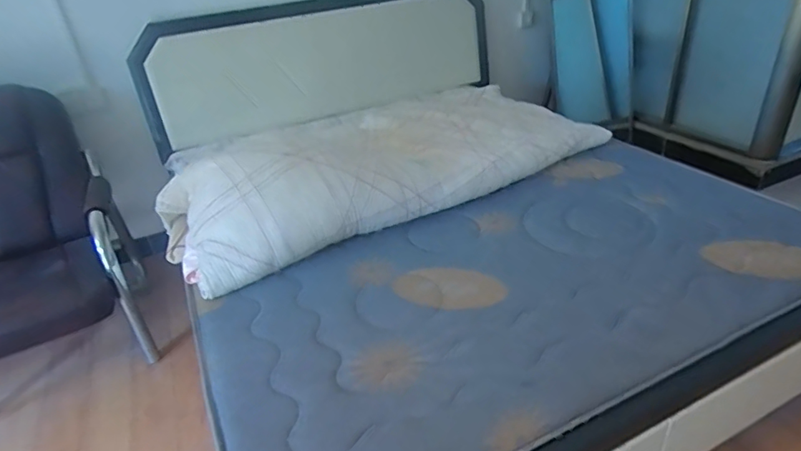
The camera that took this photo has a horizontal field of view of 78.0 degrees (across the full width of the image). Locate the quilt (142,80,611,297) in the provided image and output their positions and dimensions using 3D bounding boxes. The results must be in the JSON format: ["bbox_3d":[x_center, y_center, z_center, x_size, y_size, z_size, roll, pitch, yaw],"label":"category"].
[{"bbox_3d":[0.034,-0.264,1.760,1.660,0.291,0.478,-20,34,-21],"label":"quilt"}]

